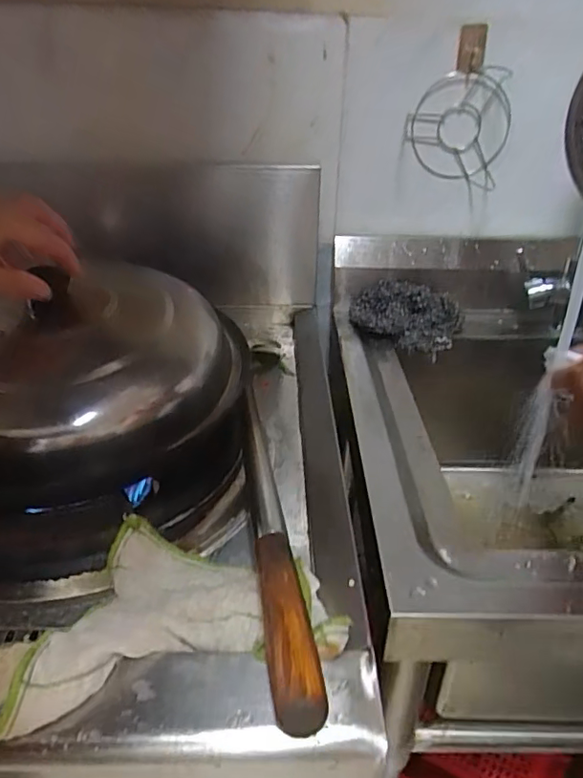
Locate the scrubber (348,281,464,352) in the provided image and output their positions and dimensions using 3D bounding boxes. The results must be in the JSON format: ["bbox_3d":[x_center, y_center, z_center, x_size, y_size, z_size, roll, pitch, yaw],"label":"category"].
[{"bbox_3d":[0.159,-0.108,0.770,0.156,0.061,0.103,13,32,17],"label":"scrubber"}]

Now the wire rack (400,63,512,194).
[{"bbox_3d":[0.228,-0.358,0.746,0.140,0.146,0.035,5,30,4],"label":"wire rack"}]

